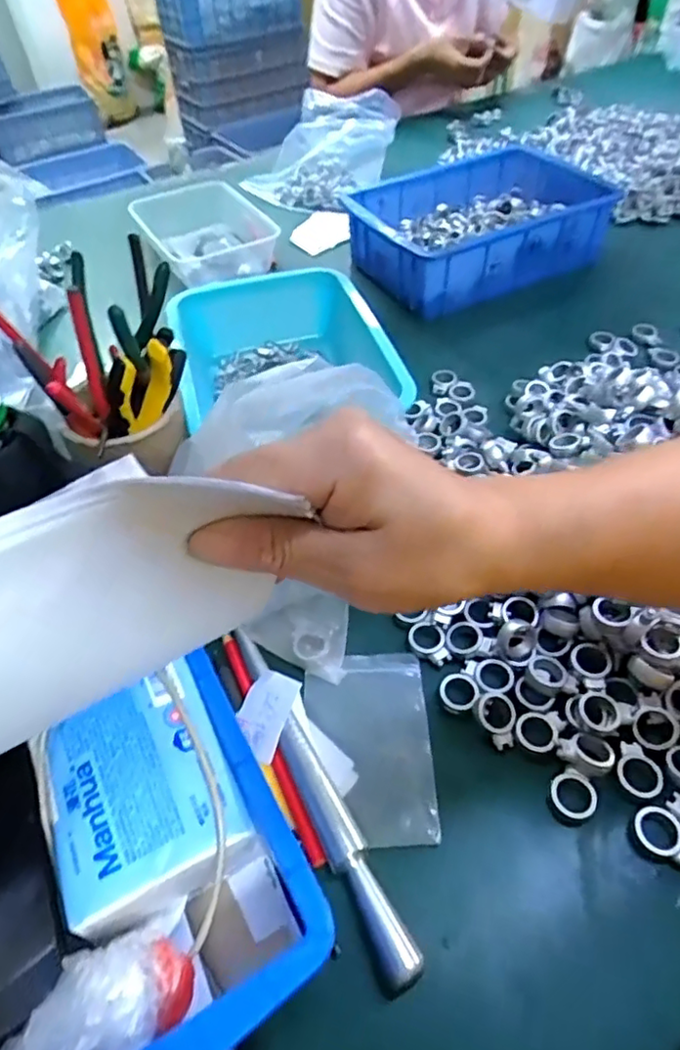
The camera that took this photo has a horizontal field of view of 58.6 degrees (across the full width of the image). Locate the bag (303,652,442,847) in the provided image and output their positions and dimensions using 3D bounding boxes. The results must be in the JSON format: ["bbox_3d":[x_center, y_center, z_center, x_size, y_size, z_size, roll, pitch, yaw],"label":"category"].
[{"bbox_3d":[0.018,0.138,0.381,0.075,0.017,0.113,-5,49,0],"label":"bag"}]

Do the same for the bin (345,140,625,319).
[{"bbox_3d":[0.166,-0.371,0.744,0.278,0.090,0.200,-23,51,-15],"label":"bin"}]

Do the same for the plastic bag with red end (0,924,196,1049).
[{"bbox_3d":[-0.102,0.205,0.252,0.082,0.037,0.044,-27,52,-18],"label":"plastic bag with red end"}]

